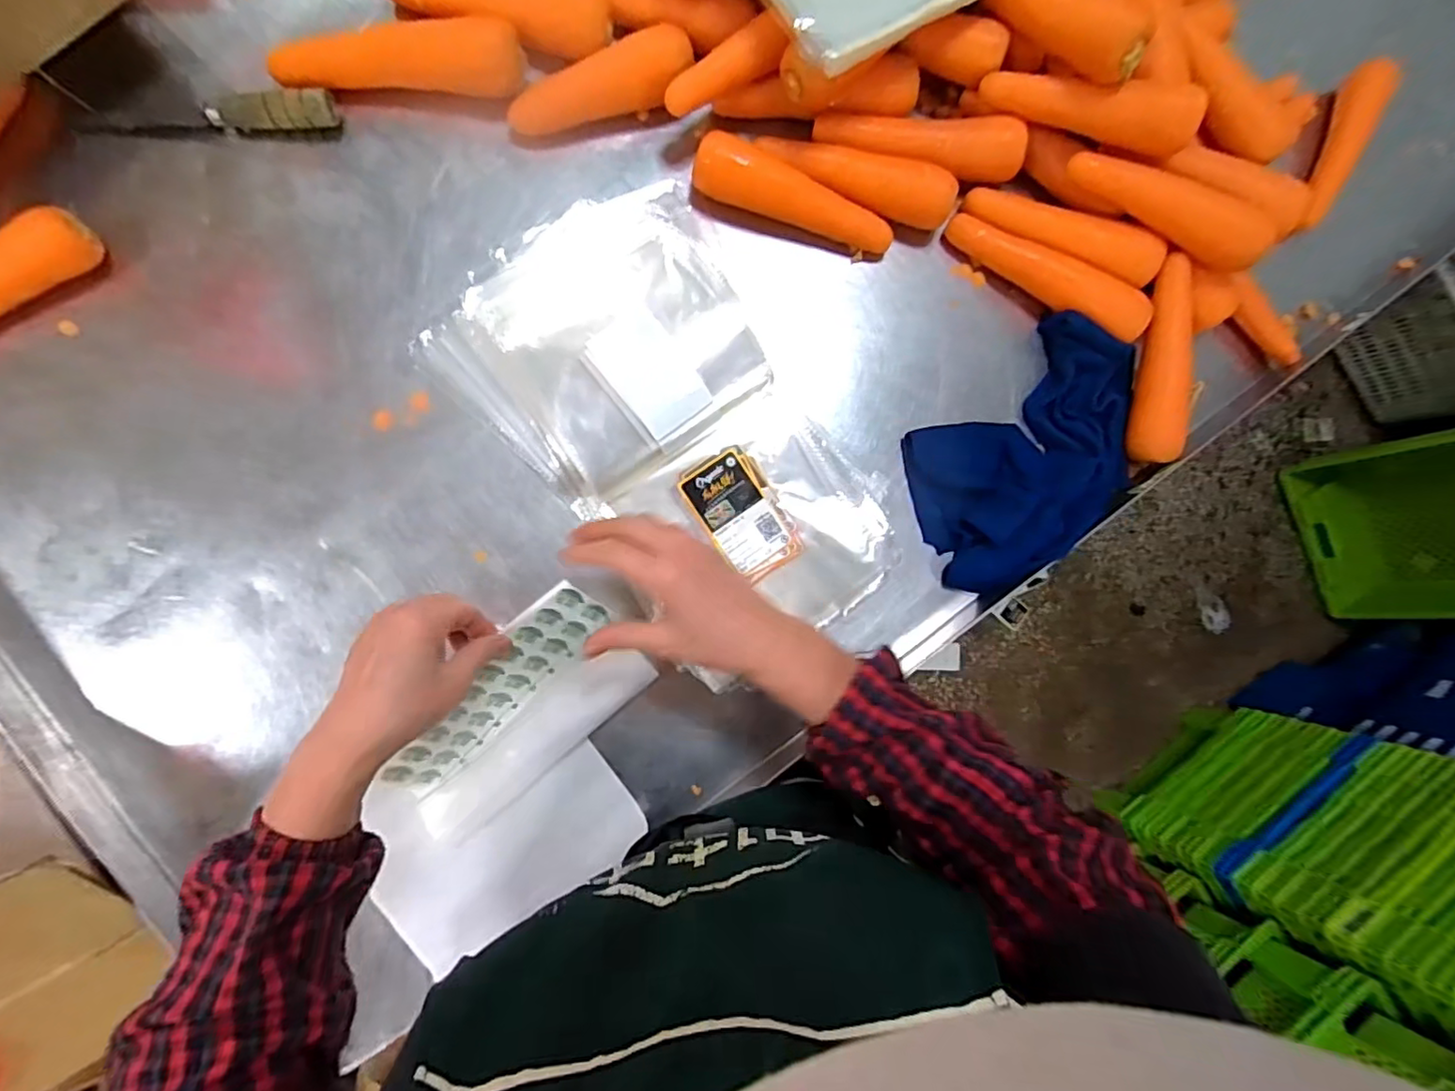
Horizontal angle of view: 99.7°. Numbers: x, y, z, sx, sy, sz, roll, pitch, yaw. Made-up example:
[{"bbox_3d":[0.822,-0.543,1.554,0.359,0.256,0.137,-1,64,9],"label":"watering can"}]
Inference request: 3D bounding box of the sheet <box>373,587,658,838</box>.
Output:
[{"bbox_3d":[-0.170,0.132,0.486,0.212,0.023,0.125,-39,125,-2],"label":"sheet"}]

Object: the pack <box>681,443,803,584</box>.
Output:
[{"bbox_3d":[0.013,-0.028,0.541,0.068,0.009,0.113,-33,93,-7],"label":"pack"}]

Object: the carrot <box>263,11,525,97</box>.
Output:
[{"bbox_3d":[-0.272,-0.398,0.511,0.198,0.046,0.042,-9,90,-8],"label":"carrot"}]

